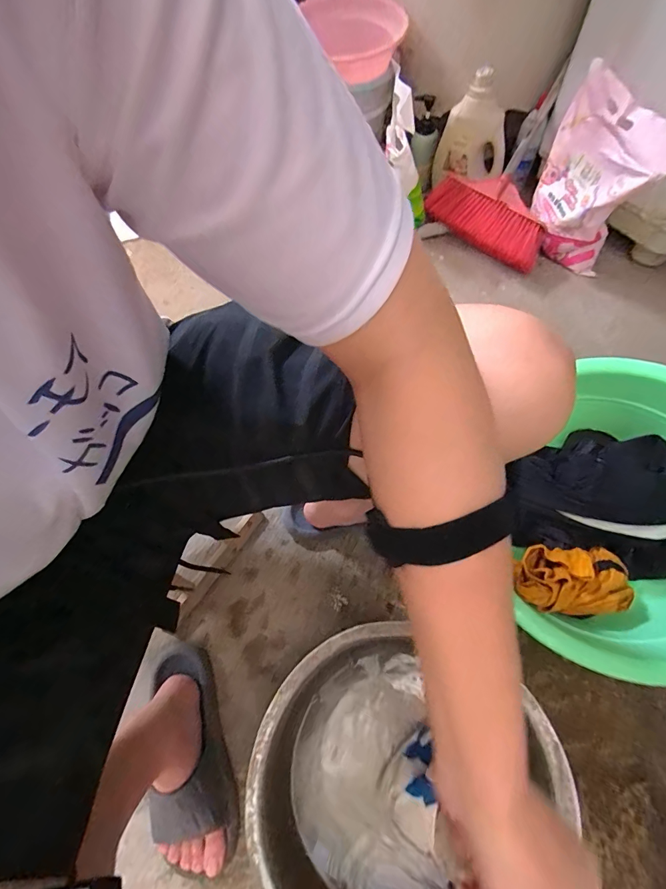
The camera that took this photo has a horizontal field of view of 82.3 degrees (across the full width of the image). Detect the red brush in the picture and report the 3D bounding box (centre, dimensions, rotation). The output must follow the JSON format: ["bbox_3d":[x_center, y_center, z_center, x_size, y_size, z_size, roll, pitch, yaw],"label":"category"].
[{"bbox_3d":[0.378,-0.566,0.928,0.084,0.124,0.325,-37,67,-15],"label":"red brush"}]

